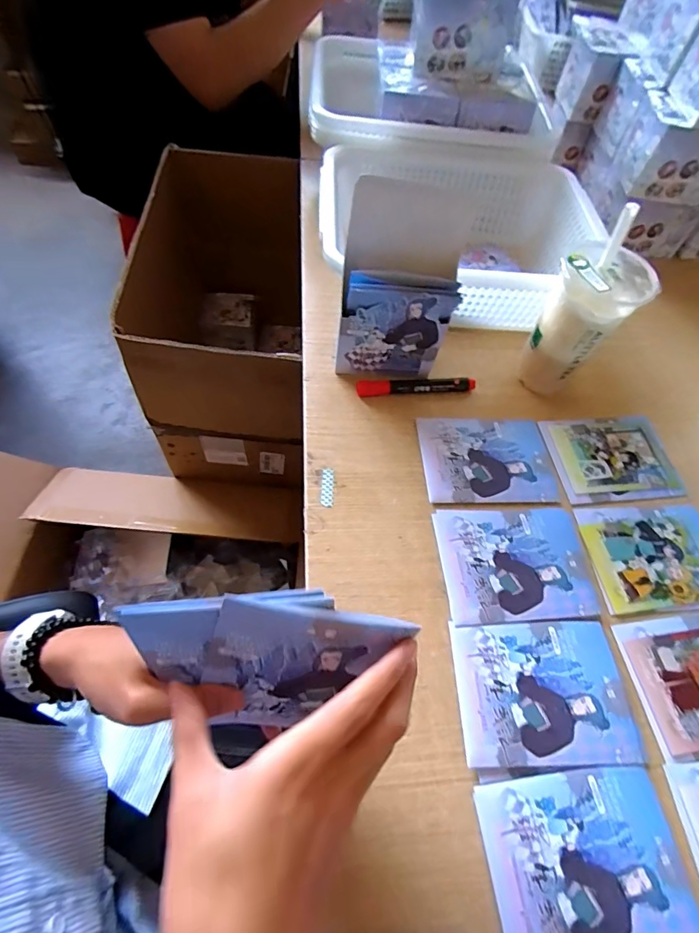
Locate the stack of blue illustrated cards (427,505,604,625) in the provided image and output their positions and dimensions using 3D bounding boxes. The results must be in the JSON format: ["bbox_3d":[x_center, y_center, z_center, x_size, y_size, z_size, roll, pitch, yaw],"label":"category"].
[{"bbox_3d":[0.162,0.092,0.443,0.142,0.007,0.115,-3,59,-5],"label":"stack of blue illustrated cards"}]

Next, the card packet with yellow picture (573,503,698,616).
[{"bbox_3d":[0.317,0.092,0.465,0.148,0.011,0.112,-3,59,-5],"label":"card packet with yellow picture"}]

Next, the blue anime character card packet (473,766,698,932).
[{"bbox_3d":[0.172,0.286,0.326,0.142,0.004,0.109,-5,59,-6],"label":"blue anime character card packet"}]

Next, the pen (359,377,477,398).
[{"bbox_3d":[0.081,-0.096,0.548,0.143,0.021,0.016,-4,59,-5],"label":"pen"}]

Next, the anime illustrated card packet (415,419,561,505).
[{"bbox_3d":[0.153,-0.008,0.505,0.142,0.006,0.110,-1,59,-4],"label":"anime illustrated card packet"}]

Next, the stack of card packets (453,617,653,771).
[{"bbox_3d":[0.165,0.189,0.384,0.146,0.006,0.110,-1,59,-4],"label":"stack of card packets"}]

